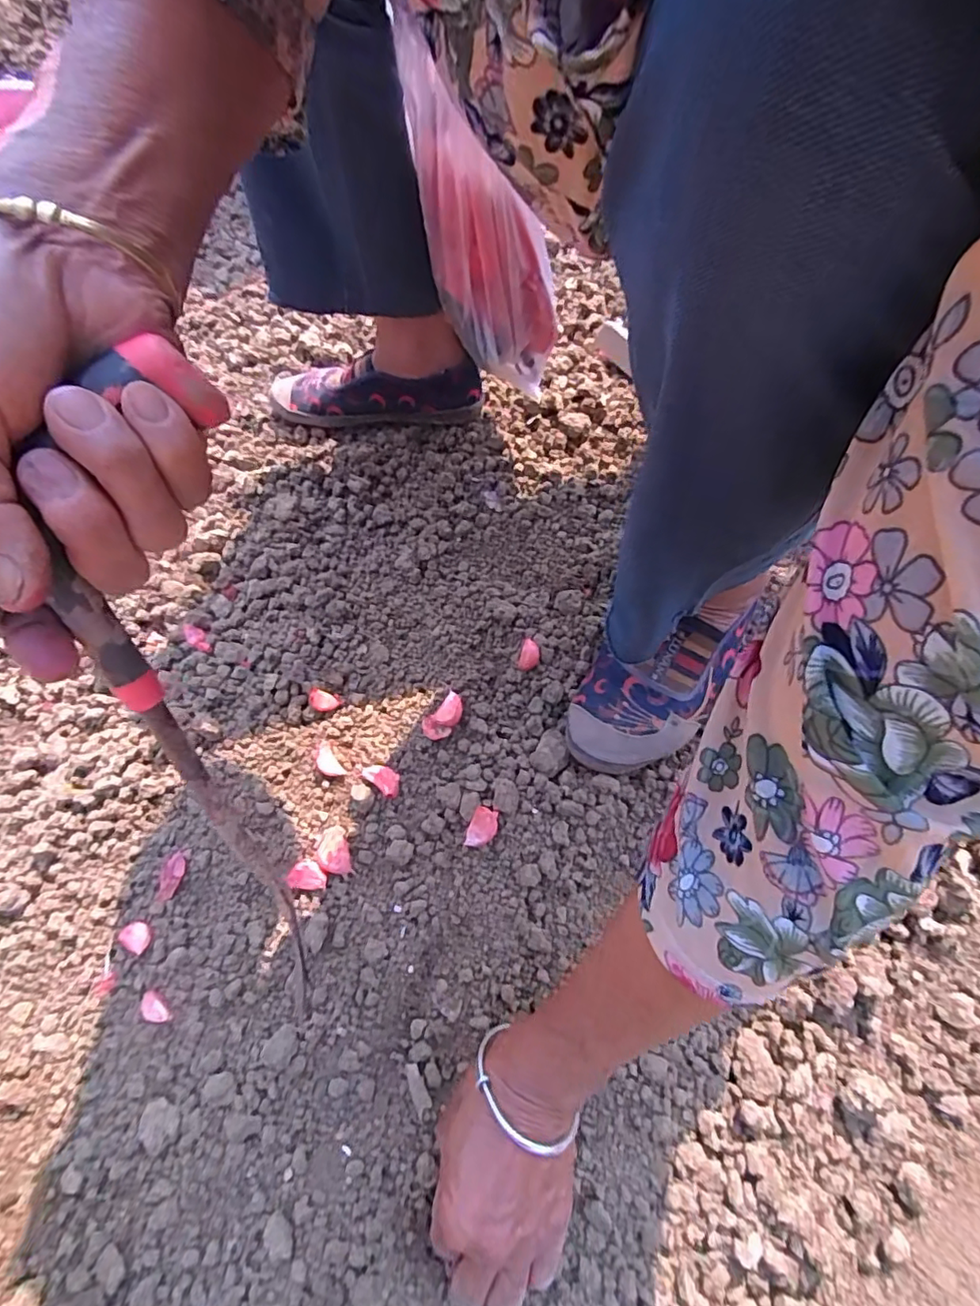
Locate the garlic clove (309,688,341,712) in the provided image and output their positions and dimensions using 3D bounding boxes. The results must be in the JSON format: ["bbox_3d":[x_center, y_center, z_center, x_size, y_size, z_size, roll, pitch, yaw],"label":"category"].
[{"bbox_3d":[-0.144,0.041,0.489,0.025,0.016,0.017,11,64,8],"label":"garlic clove"}]

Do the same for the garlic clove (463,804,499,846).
[{"bbox_3d":[-0.006,0.133,0.431,0.020,0.017,0.030,23,67,14],"label":"garlic clove"}]

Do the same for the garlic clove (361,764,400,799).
[{"bbox_3d":[-0.085,0.101,0.456,0.034,0.014,0.018,36,70,19],"label":"garlic clove"}]

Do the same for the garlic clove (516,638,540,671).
[{"bbox_3d":[0.033,0.003,0.493,0.018,0.019,0.022,27,68,15],"label":"garlic clove"}]

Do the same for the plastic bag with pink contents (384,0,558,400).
[{"bbox_3d":[-0.016,-0.341,0.472,0.097,0.271,0.063,17,63,37],"label":"plastic bag with pink contents"}]

